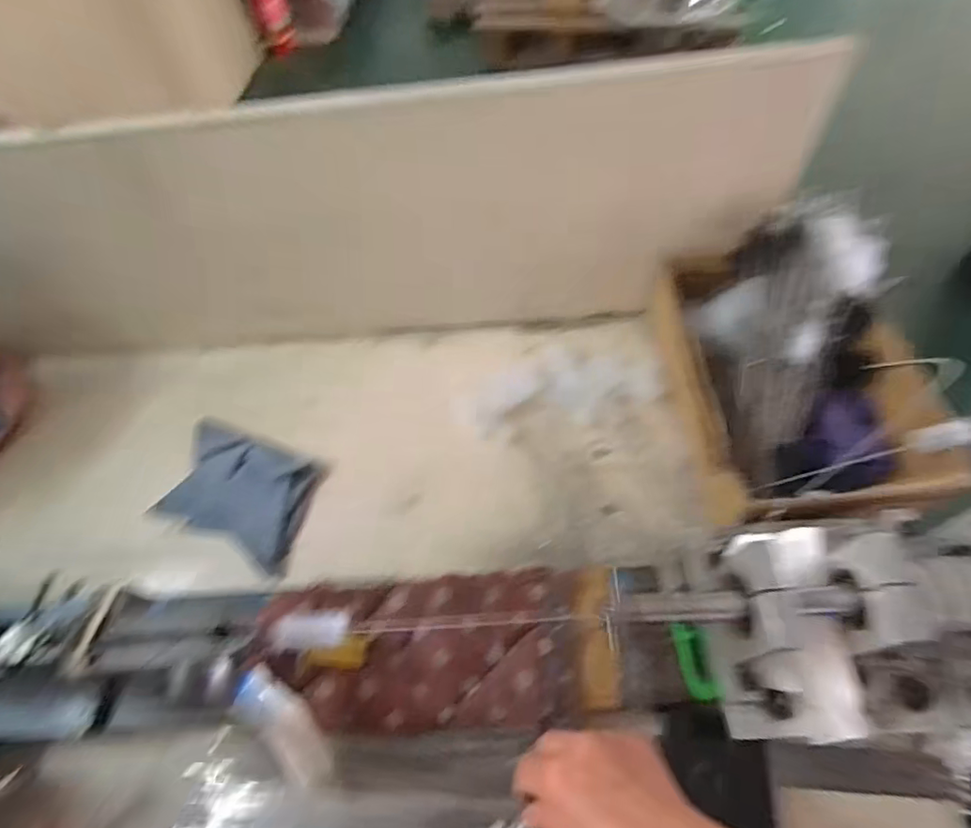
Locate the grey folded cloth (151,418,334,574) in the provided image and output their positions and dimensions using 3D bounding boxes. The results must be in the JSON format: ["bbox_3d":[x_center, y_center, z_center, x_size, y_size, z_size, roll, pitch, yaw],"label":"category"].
[{"bbox_3d":[-0.247,0.077,0.539,0.144,0.034,0.112,16,61,14],"label":"grey folded cloth"}]

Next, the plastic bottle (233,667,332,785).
[{"bbox_3d":[-0.134,0.214,0.361,0.026,0.112,0.019,-26,26,-11],"label":"plastic bottle"}]

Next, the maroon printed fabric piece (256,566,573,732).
[{"bbox_3d":[-0.054,0.181,0.408,0.241,0.032,0.108,-3,59,2],"label":"maroon printed fabric piece"}]

